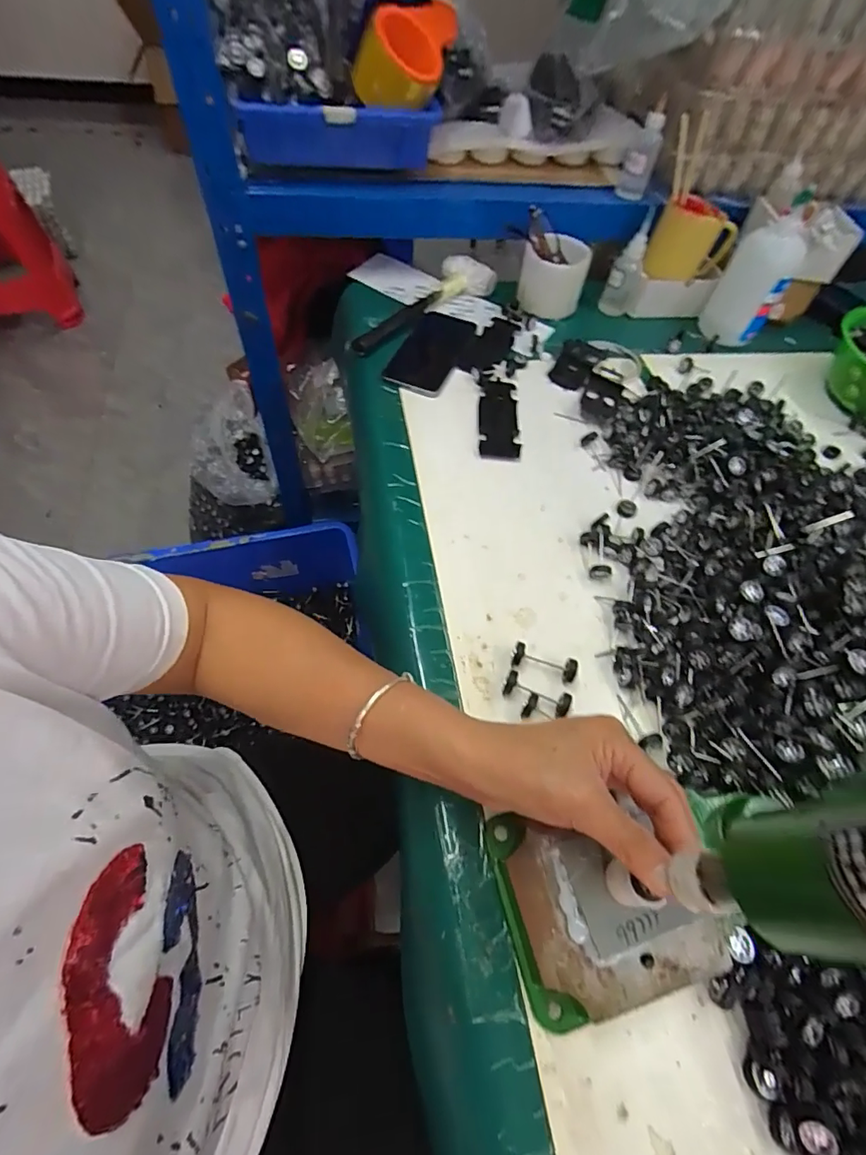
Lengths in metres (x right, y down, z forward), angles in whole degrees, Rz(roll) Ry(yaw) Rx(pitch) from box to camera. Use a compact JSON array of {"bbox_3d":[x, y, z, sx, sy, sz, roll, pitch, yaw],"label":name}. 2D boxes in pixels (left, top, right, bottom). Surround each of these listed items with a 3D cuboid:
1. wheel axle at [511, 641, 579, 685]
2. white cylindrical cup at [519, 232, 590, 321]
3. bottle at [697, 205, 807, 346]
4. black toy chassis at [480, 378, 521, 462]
[{"bbox_3d":[0.092,0.070,0.397,0.053,0.014,0.019,14,58,4],"label":"wheel axle"},{"bbox_3d":[0.169,-0.426,0.687,0.087,0.074,0.082,18,58,7],"label":"white cylindrical cup"},{"bbox_3d":[0.432,-0.397,0.660,0.082,0.142,0.061,31,61,14],"label":"bottle"},{"bbox_3d":[0.077,-0.188,0.570,0.045,0.008,0.132,4,58,-2],"label":"black toy chassis"}]

